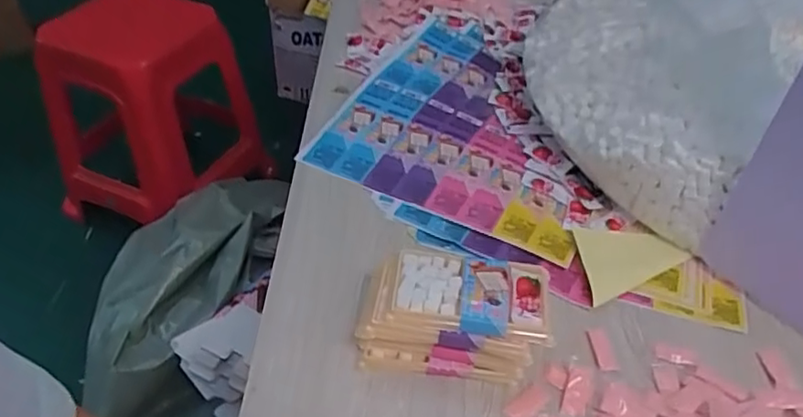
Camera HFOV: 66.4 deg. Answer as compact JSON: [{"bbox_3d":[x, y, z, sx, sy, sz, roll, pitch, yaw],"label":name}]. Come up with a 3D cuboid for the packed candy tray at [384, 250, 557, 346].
[{"bbox_3d":[0.059,0.070,0.509,0.128,0.014,0.073,6,43,4],"label":"packed candy tray"}]

